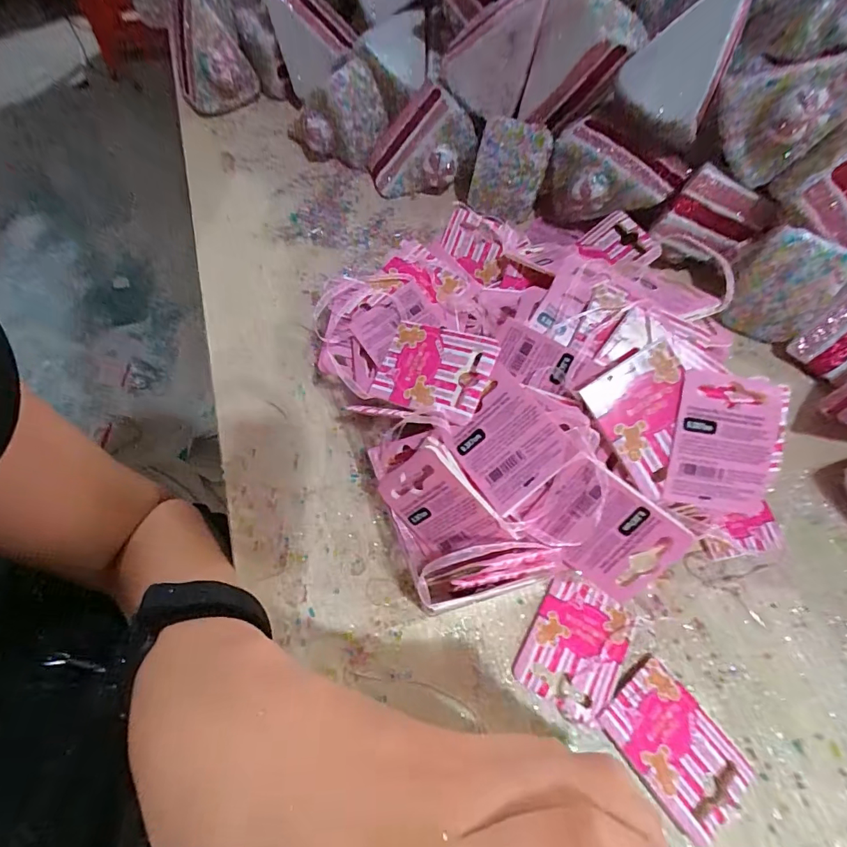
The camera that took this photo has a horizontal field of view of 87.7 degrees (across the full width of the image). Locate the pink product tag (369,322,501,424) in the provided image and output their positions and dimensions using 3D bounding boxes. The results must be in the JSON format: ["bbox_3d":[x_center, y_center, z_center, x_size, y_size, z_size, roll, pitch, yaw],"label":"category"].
[{"bbox_3d":[0.004,-0.027,0.220,0.059,0.004,0.045,18,79,28],"label":"pink product tag"}]

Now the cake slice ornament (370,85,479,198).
[{"bbox_3d":[-0.001,-0.241,0.379,0.085,0.059,0.068,1,62,-1],"label":"cake slice ornament"}]

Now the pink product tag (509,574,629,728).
[{"bbox_3d":[0.076,0.111,0.221,0.043,0.004,0.060,30,65,14],"label":"pink product tag"}]

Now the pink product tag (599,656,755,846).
[{"bbox_3d":[0.115,0.148,0.202,0.044,0.009,0.060,-34,67,-18],"label":"pink product tag"}]

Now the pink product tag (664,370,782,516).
[{"bbox_3d":[0.131,0.009,0.193,0.044,0.004,0.060,9,93,-1],"label":"pink product tag"}]

